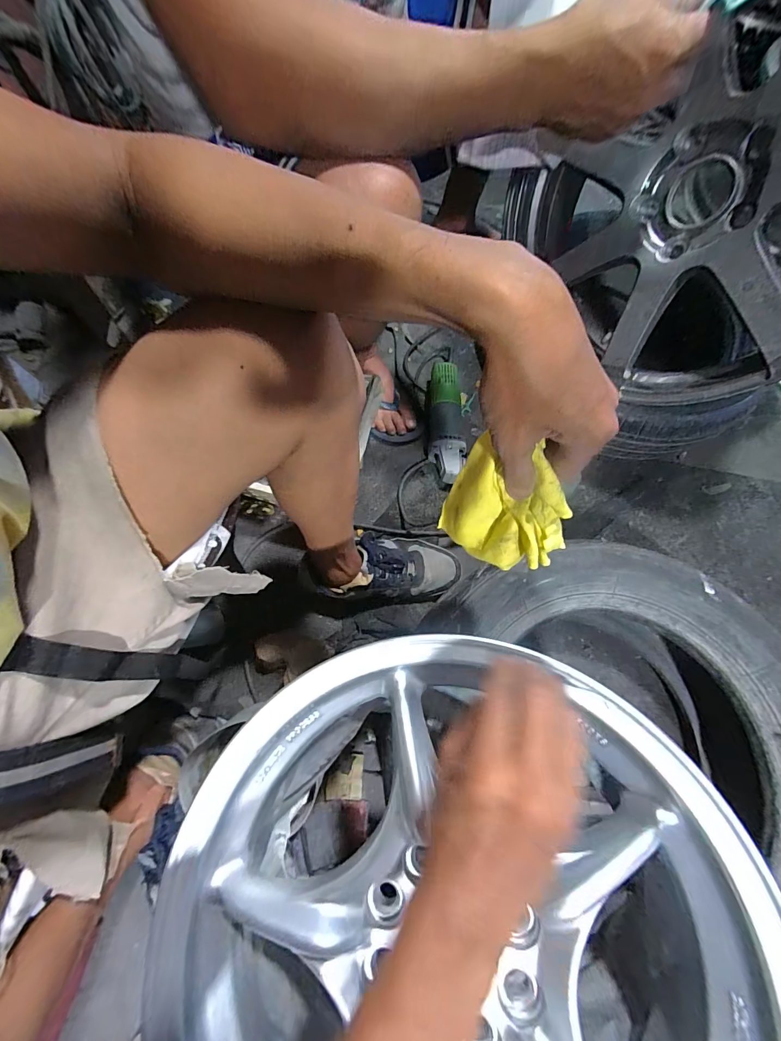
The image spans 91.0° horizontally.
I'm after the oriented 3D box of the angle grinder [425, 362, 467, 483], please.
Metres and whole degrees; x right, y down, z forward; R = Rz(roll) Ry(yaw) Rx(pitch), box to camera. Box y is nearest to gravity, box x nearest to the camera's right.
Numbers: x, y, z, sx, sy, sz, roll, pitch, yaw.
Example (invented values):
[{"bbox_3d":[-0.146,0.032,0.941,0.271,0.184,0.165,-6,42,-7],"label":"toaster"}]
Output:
[{"bbox_3d":[0.107,-0.194,0.744,0.080,0.067,0.244,4,70,0],"label":"angle grinder"}]

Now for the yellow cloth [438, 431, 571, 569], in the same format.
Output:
[{"bbox_3d":[0.086,-0.005,0.301,0.098,0.094,0.054,42,75,12],"label":"yellow cloth"}]

